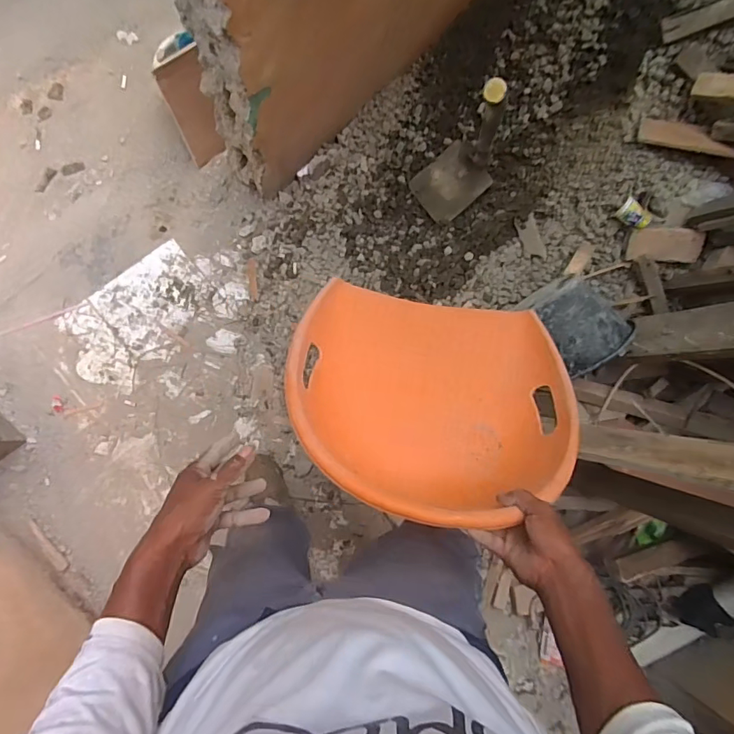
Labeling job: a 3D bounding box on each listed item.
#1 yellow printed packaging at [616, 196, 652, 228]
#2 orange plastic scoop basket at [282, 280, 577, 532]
[{"bbox_3d":[0.709,-0.402,1.285,0.085,0.037,0.049,41,79,0],"label":"yellow printed packaging"},{"bbox_3d":[0.093,0.037,0.697,0.398,0.218,0.319,10,83,-6],"label":"orange plastic scoop basket"}]

